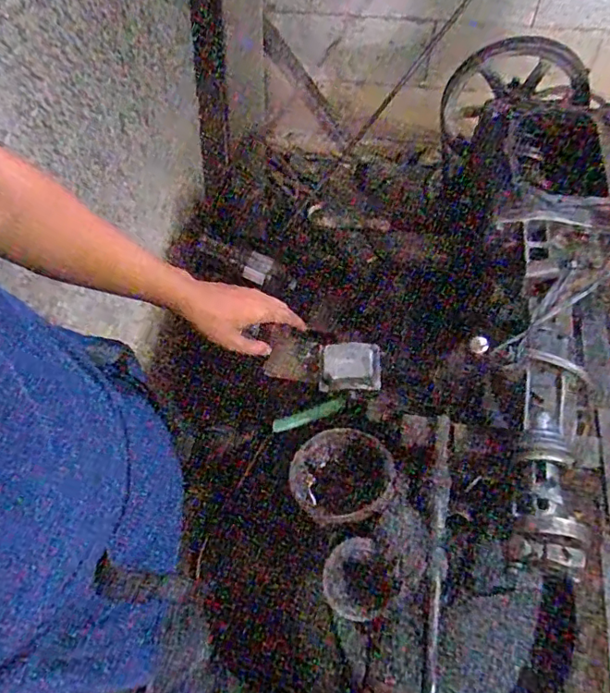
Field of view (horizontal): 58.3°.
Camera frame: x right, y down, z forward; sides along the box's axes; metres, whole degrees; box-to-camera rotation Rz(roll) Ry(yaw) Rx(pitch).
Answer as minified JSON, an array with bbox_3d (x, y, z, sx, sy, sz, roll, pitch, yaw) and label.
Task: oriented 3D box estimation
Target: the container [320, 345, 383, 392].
[{"bbox_3d":[0.064,0.030,0.771,0.084,0.026,0.063,2,60,3],"label":"container"}]

